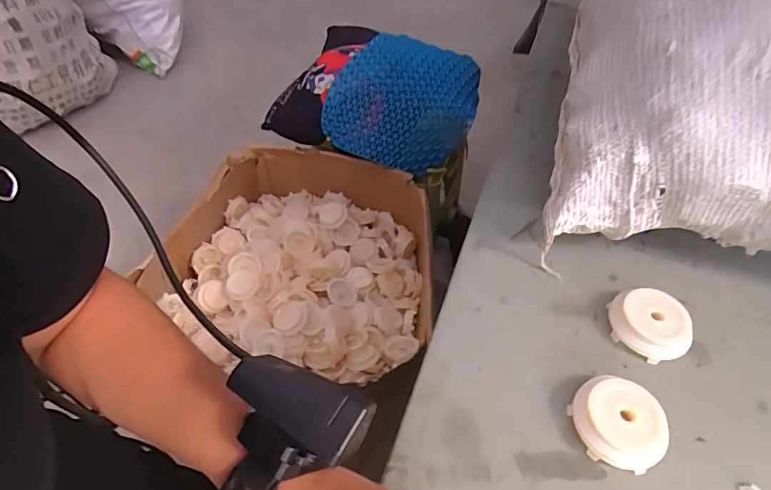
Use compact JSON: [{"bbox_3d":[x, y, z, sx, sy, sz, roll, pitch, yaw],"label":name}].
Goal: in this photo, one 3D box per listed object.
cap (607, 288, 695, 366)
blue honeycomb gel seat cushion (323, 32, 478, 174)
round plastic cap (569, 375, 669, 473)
[{"bbox_3d":[0.198,0.059,0.356,0.047,0.023,0.058,-36,60,-29],"label":"cap"},{"bbox_3d":[0.046,-0.305,0.993,0.285,0.130,0.321,15,51,10],"label":"blue honeycomb gel seat cushion"},{"bbox_3d":[0.152,0.116,0.308,0.056,0.021,0.052,2,50,-2],"label":"round plastic cap"}]

